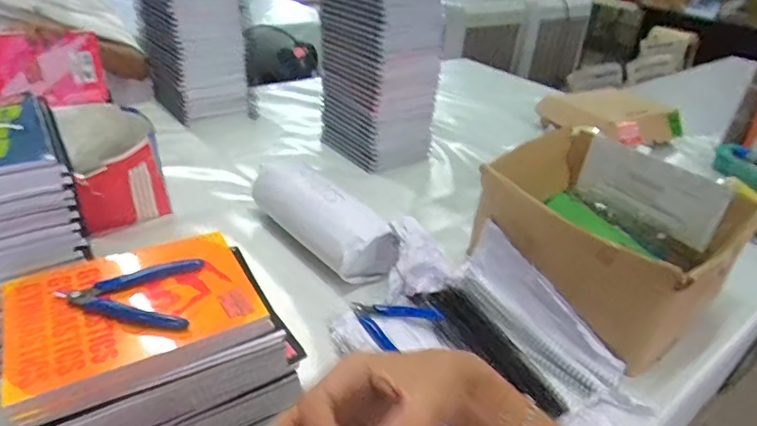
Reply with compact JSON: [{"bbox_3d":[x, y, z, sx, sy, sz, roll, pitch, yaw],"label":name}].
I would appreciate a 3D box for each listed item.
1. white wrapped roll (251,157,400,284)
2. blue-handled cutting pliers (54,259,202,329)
[{"bbox_3d":[-0.089,0.012,0.755,0.081,0.096,0.267,-23,41,-38],"label":"white wrapped roll"},{"bbox_3d":[-0.228,0.072,0.455,0.114,0.012,0.088,0,32,-9],"label":"blue-handled cutting pliers"}]

